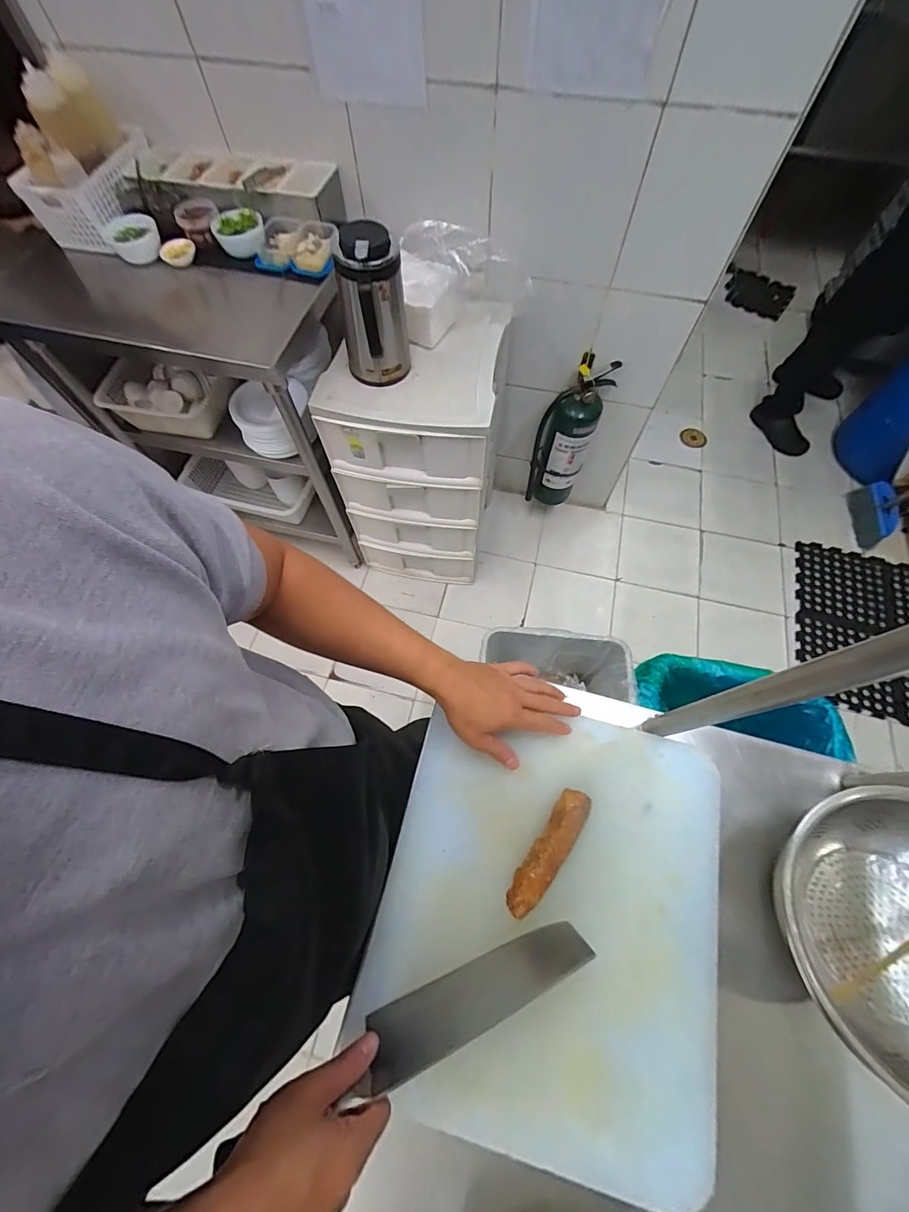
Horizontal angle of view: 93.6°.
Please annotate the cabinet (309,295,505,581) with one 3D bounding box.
[{"bbox_3d":[-0.101,-0.433,1.303,0.408,0.701,0.407,7,66,4],"label":"cabinet"}]

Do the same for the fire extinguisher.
[{"bbox_3d":[0.347,-0.515,1.356,0.177,0.482,0.116,12,67,6],"label":"fire extinguisher"}]

